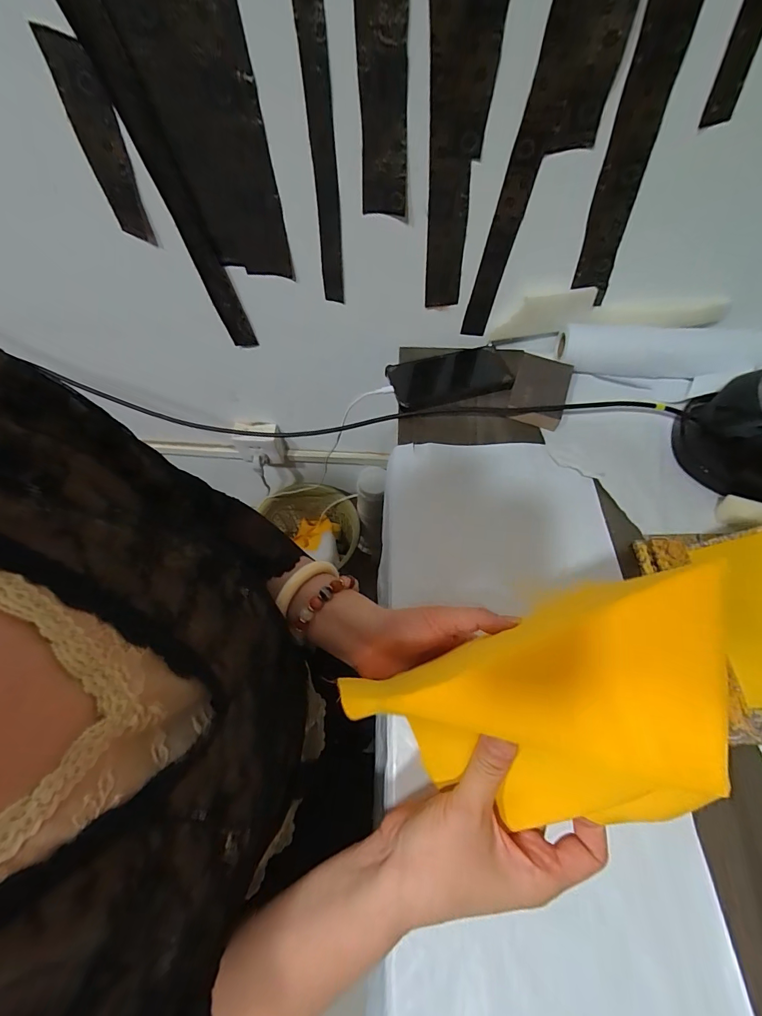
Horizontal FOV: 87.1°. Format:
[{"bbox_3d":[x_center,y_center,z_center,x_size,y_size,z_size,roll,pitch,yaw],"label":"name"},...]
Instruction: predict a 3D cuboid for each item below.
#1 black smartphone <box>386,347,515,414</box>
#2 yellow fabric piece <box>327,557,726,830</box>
[{"bbox_3d":[0.096,-0.180,0.556,0.163,0.013,0.087,-16,72,-6],"label":"black smartphone"},{"bbox_3d":[0.098,0.119,0.218,0.206,0.100,0.109,-15,62,-6],"label":"yellow fabric piece"}]

